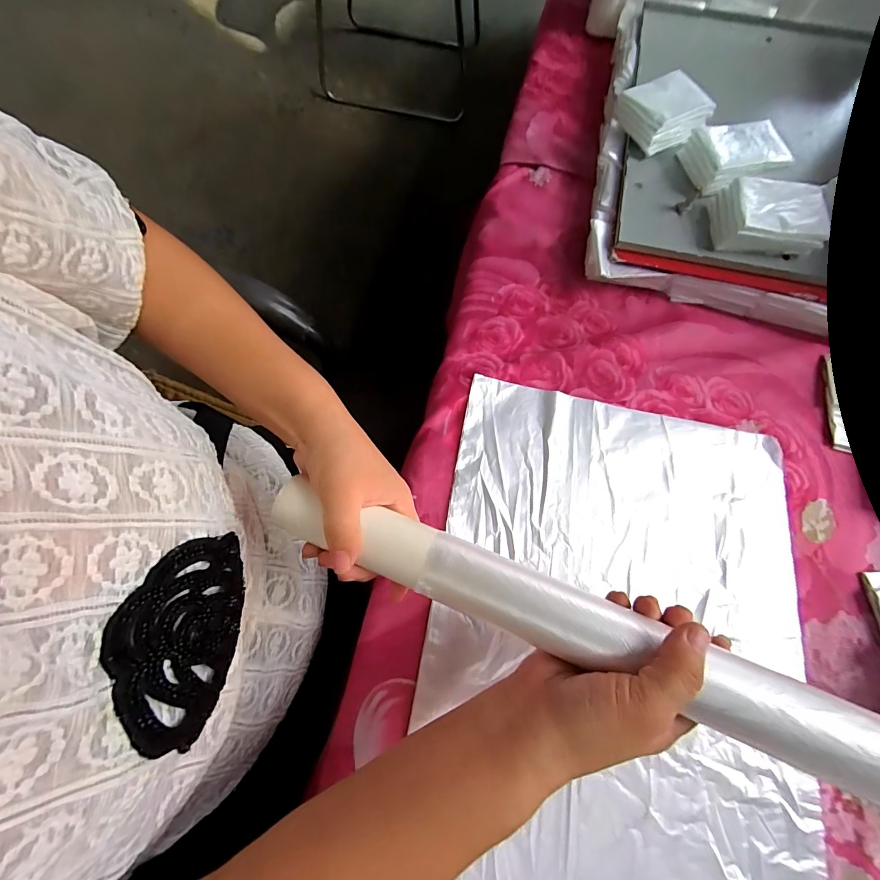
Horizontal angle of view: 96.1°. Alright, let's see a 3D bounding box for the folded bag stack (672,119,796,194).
[{"bbox_3d":[0.299,-0.283,0.402,0.082,0.037,0.070,-4,71,-5],"label":"folded bag stack"}]

